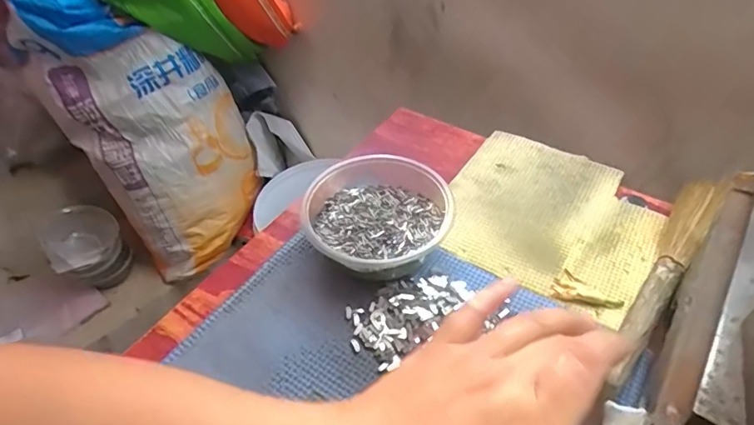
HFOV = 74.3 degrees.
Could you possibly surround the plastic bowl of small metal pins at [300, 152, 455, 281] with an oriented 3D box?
[{"bbox_3d":[0.002,0.006,0.394,0.111,0.049,0.113,-1,46,1],"label":"plastic bowl of small metal pins"}]

